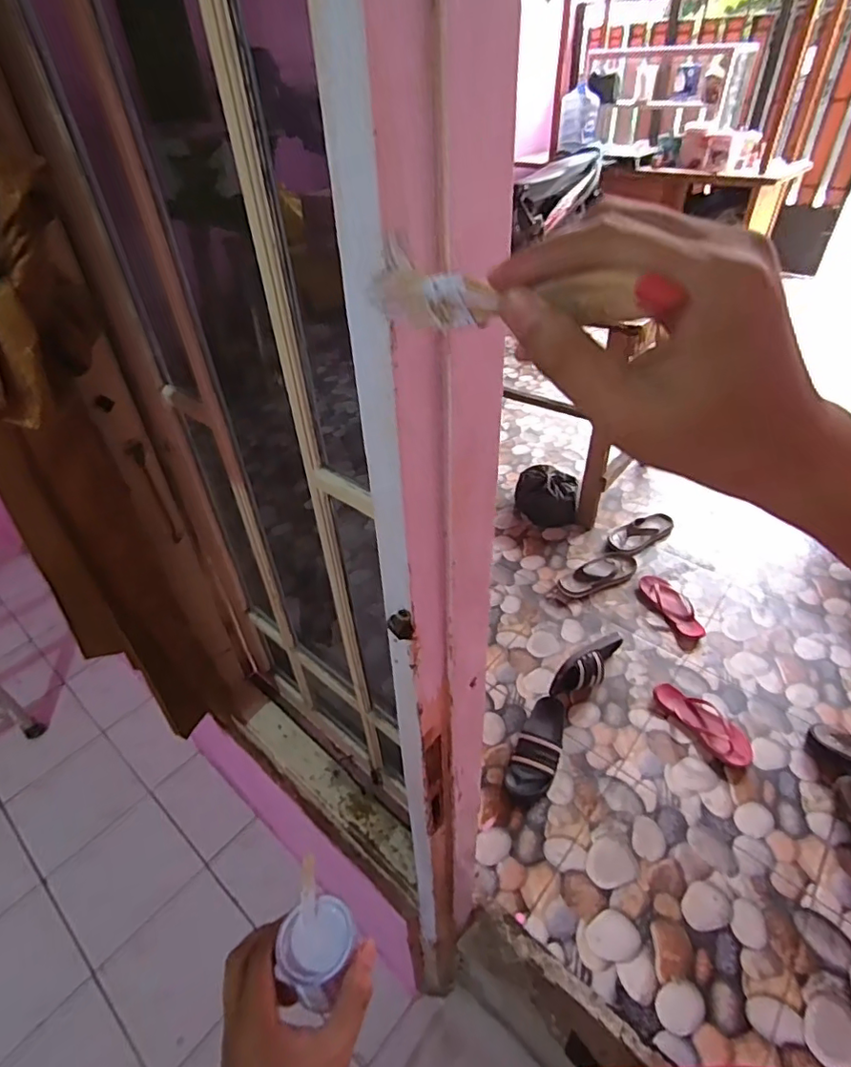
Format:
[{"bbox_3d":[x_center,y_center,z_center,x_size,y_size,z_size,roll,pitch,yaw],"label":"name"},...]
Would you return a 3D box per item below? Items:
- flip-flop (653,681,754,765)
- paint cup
[{"bbox_3d":[0.690,0.459,1.373,0.094,0.033,0.249,-22,44,-21],"label":"flip-flop"},{"bbox_3d":[-0.079,0.317,0.421,0.054,0.049,0.057,-2,40,2],"label":"paint cup"}]

